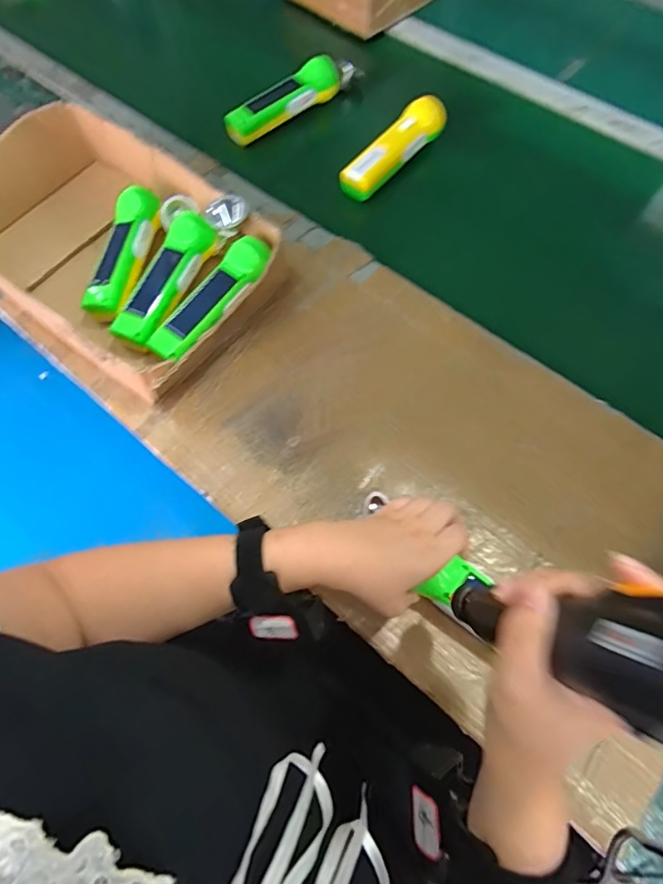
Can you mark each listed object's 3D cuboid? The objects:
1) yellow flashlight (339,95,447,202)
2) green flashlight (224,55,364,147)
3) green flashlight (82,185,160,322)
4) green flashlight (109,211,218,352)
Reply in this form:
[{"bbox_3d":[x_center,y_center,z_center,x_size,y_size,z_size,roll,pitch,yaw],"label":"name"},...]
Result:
[{"bbox_3d":[0.080,-0.386,0.638,0.051,0.051,0.166,41,73,16],"label":"yellow flashlight"},{"bbox_3d":[-0.050,-0.496,0.687,0.222,0.042,0.045,-39,71,-14],"label":"green flashlight"},{"bbox_3d":[-0.234,-0.216,0.545,0.057,0.039,0.165,6,67,3],"label":"green flashlight"},{"bbox_3d":[-0.179,-0.176,0.523,0.050,0.032,0.158,22,69,10],"label":"green flashlight"}]

